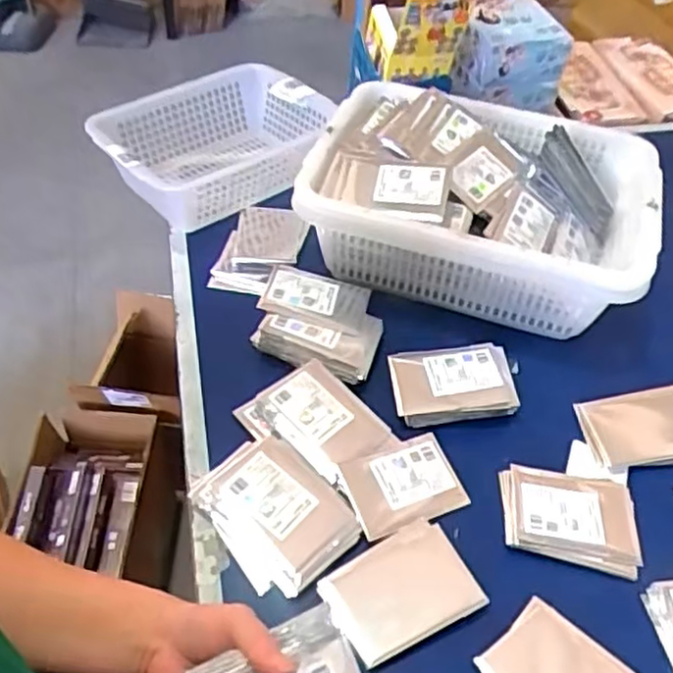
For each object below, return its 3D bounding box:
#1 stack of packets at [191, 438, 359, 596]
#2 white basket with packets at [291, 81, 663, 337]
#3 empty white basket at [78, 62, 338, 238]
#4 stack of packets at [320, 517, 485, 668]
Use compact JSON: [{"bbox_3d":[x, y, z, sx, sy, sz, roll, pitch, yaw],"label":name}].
[{"bbox_3d":[-0.049,0.137,0.559,0.089,0.027,0.125,-29,56,-27],"label":"stack of packets"},{"bbox_3d":[0.153,-0.144,0.766,0.354,0.138,0.284,16,49,10],"label":"white basket with packets"},{"bbox_3d":[-0.143,-0.227,0.857,0.269,0.085,0.206,-35,58,-30],"label":"empty white basket"},{"bbox_3d":[0.048,0.190,0.527,0.107,0.009,0.078,-19,52,-20],"label":"stack of packets"}]

